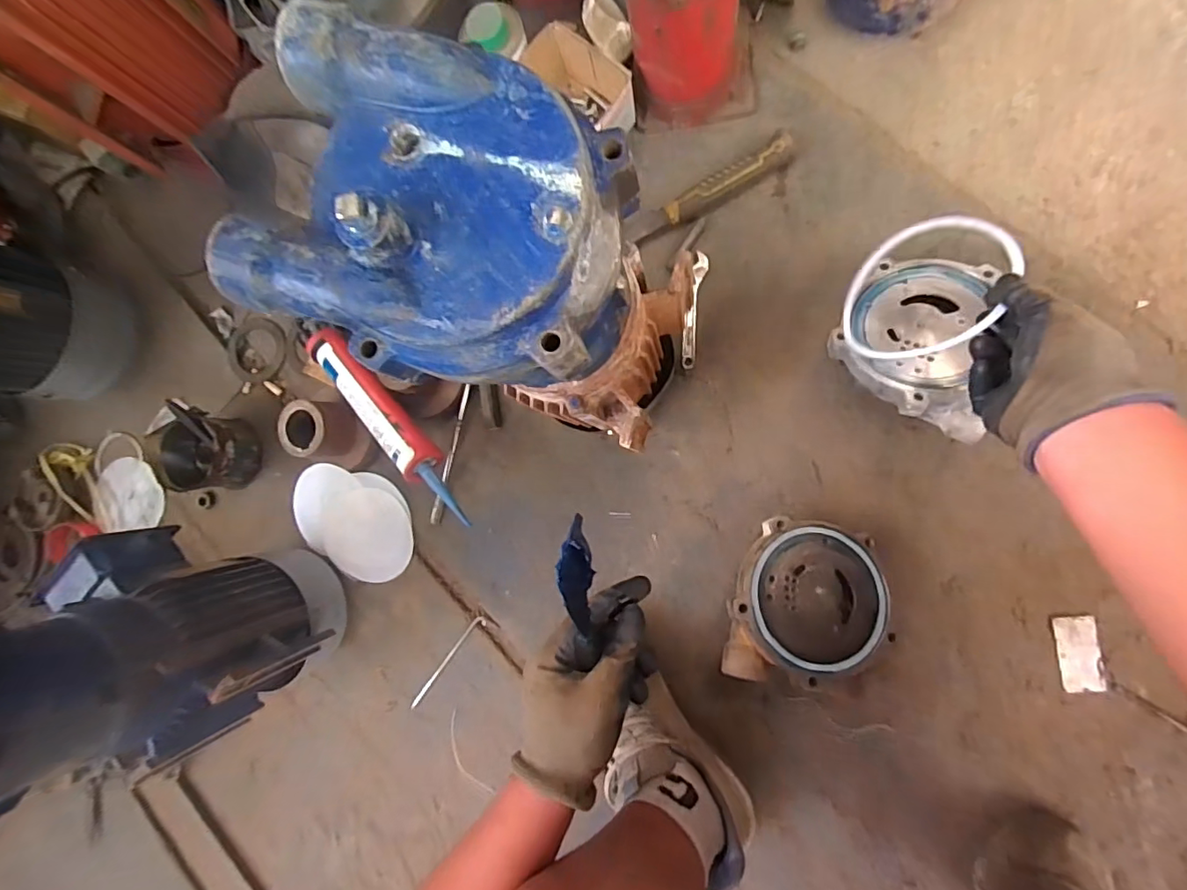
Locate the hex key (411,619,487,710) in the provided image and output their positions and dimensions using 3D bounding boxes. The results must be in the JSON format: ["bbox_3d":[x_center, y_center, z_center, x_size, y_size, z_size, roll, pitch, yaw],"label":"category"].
[{"bbox_3d":[-0.194,0.290,0.702,0.017,0.004,0.156,37,93,9],"label":"hex key"}]

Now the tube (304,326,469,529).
[{"bbox_3d":[-0.247,-0.024,0.663,0.061,0.058,0.308,-46,78,8],"label":"tube"}]

